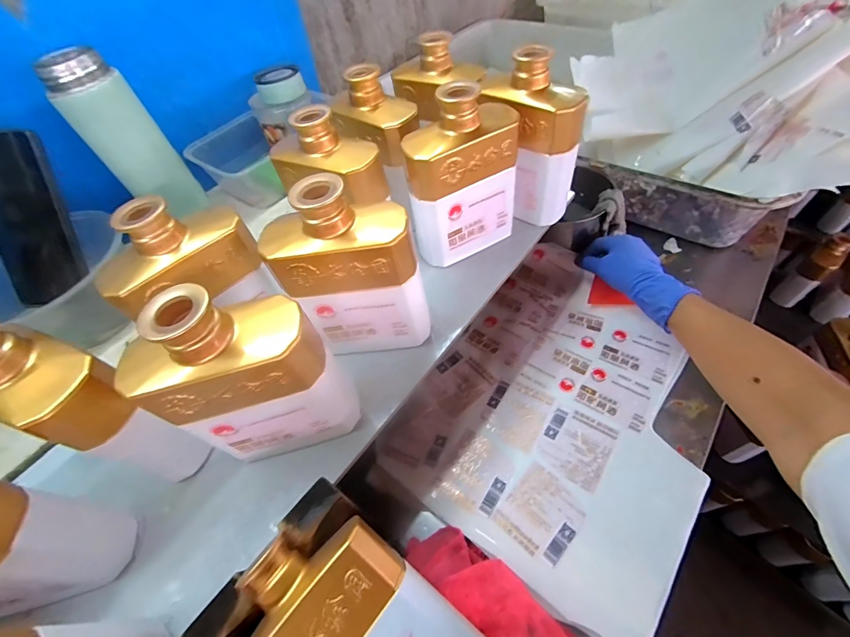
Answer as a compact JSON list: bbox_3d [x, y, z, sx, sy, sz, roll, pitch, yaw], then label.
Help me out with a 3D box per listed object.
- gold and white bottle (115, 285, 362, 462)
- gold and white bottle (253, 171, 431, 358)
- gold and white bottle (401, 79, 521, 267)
[{"bbox_3d":[-0.120,0.044,0.261,0.114,0.153,0.053,-13,54,-4],"label":"gold and white bottle"},{"bbox_3d":[-0.059,-0.033,0.308,0.115,0.155,0.050,-1,54,5],"label":"gold and white bottle"},{"bbox_3d":[0.041,-0.137,0.372,0.114,0.154,0.051,-30,57,-15],"label":"gold and white bottle"}]

